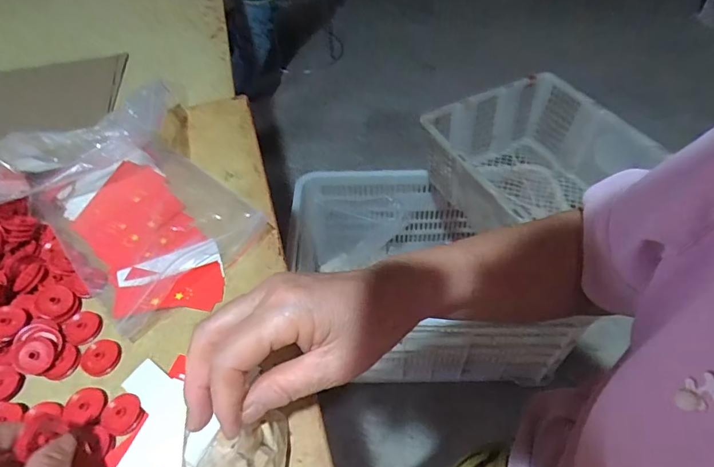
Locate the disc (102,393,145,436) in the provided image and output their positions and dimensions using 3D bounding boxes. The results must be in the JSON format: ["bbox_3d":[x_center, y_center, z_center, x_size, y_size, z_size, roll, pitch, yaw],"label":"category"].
[{"bbox_3d":[-0.173,0.132,0.332,0.027,0.007,0.028,-2,51,2],"label":"disc"}]

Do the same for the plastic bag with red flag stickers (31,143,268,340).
[{"bbox_3d":[-0.198,-0.015,0.426,0.218,0.048,0.152,38,67,23],"label":"plastic bag with red flag stickers"}]

